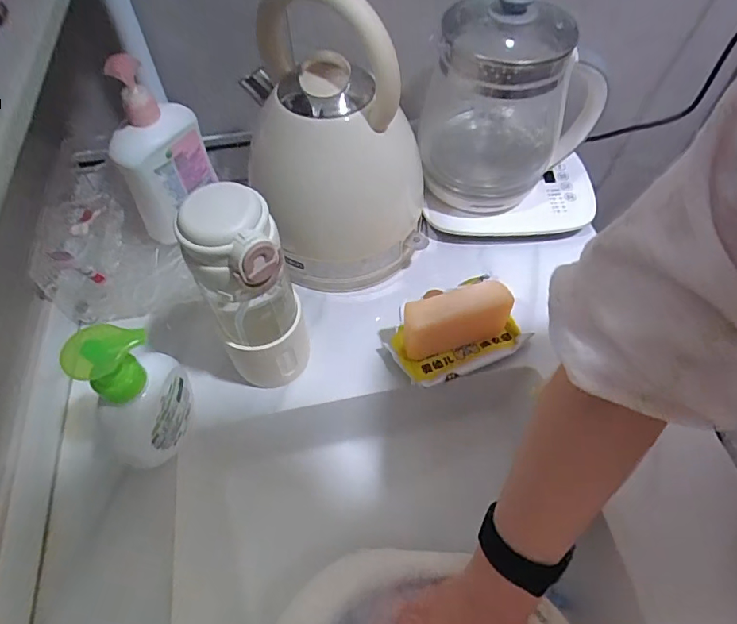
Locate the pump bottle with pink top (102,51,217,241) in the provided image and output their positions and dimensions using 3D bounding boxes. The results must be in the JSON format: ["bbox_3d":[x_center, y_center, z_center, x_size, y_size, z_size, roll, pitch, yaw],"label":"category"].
[{"bbox_3d":[-0.206,-0.160,0.500,0.049,0.165,0.094,34,63,21],"label":"pump bottle with pink top"}]

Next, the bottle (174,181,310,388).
[{"bbox_3d":[-0.094,-0.009,0.406,0.069,0.203,0.062,-20,58,-12],"label":"bottle"}]

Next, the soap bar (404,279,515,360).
[{"bbox_3d":[0.084,0.009,0.479,0.102,0.074,0.028,-14,57,-8],"label":"soap bar"}]

